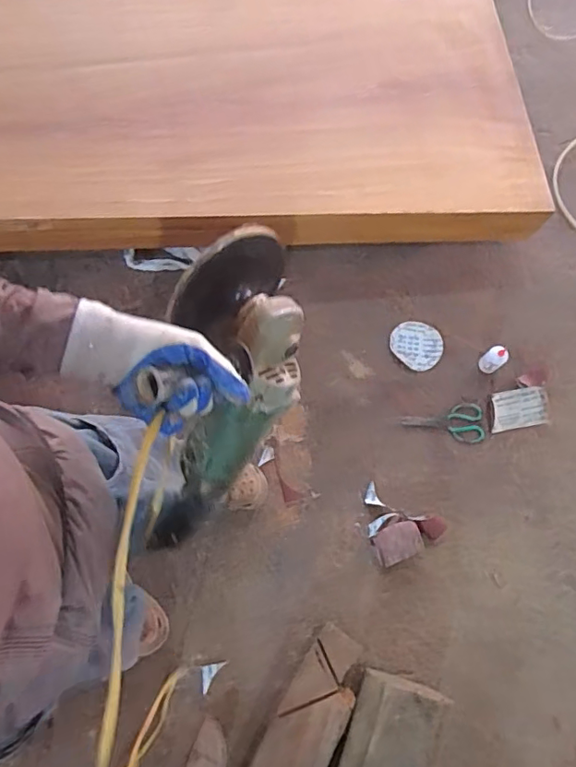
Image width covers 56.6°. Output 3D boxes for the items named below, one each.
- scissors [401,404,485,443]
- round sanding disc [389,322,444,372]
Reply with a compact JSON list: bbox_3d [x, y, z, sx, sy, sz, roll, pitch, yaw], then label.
[{"bbox_3d":[0.438,0.119,1.494,0.232,0.009,0.108,-5,71,-9],"label":"scissors"},{"bbox_3d":[0.380,-0.116,1.568,0.145,0.009,0.150,-42,77,-15],"label":"round sanding disc"}]

